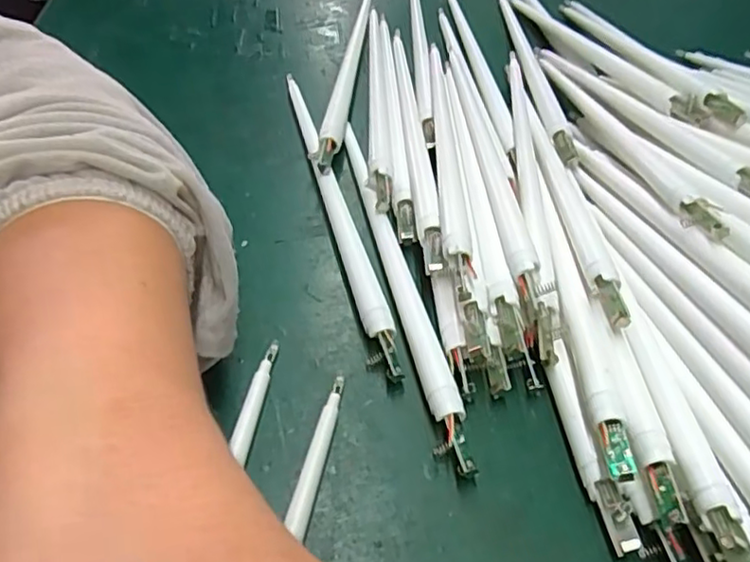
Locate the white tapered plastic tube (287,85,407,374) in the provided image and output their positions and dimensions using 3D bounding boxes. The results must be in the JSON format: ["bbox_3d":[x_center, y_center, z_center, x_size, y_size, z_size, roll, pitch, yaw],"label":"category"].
[{"bbox_3d":[-0.017,-0.037,0.292,0.014,0.010,0.193,-9,49,-12],"label":"white tapered plastic tube"}]

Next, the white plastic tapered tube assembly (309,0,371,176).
[{"bbox_3d":[-0.015,-0.122,0.366,0.012,0.014,0.199,6,48,1],"label":"white plastic tapered tube assembly"}]

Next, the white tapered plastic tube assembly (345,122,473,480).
[{"bbox_3d":[0.009,-0.004,0.261,0.012,0.014,0.173,-7,49,-12],"label":"white tapered plastic tube assembly"}]

